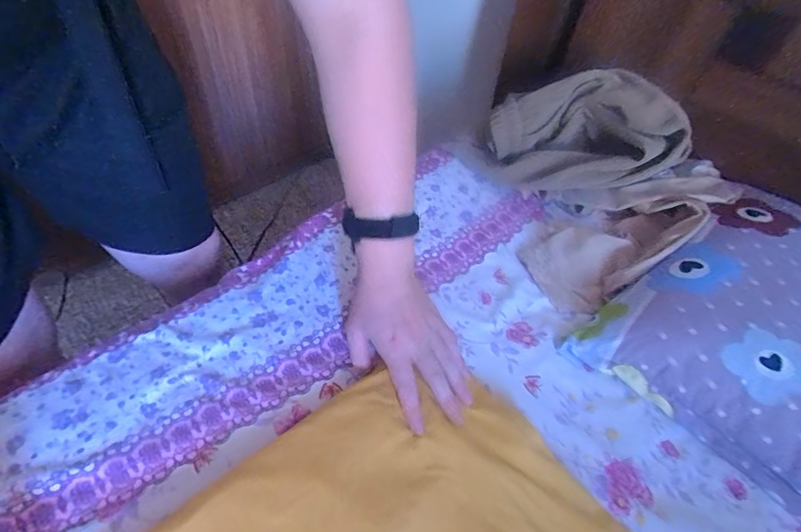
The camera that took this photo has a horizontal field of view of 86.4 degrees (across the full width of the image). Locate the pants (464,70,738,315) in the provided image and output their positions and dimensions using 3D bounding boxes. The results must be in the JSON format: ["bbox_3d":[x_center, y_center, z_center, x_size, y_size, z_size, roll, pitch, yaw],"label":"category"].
[{"bbox_3d":[0.268,-0.155,0.626,0.329,0.167,0.365,-21,54,-21],"label":"pants"}]

